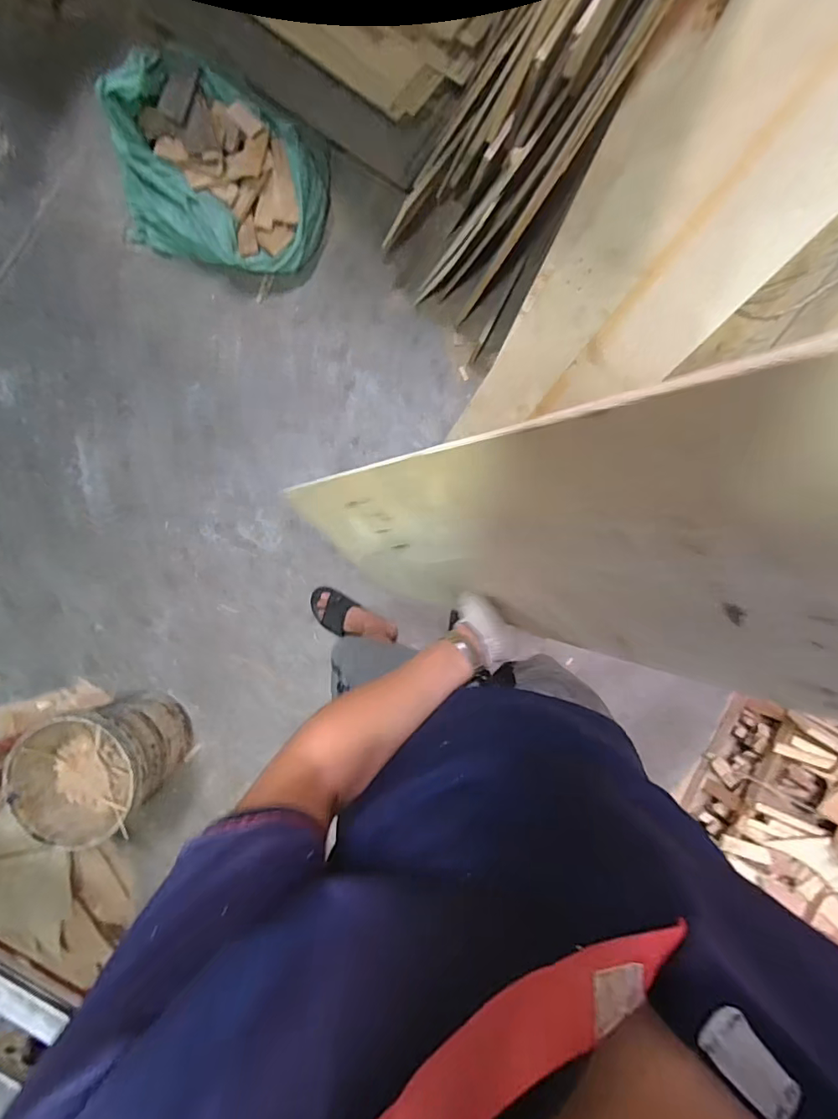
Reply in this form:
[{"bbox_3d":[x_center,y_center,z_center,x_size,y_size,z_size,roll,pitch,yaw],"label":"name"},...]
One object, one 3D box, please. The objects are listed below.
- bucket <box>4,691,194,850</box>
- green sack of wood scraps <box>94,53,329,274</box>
[{"bbox_3d":[-0.792,0.517,1.253,0.325,0.282,0.283,-12,88,1],"label":"bucket"},{"bbox_3d":[-0.508,-1.005,1.235,0.481,0.294,0.411,18,89,2],"label":"green sack of wood scraps"}]

